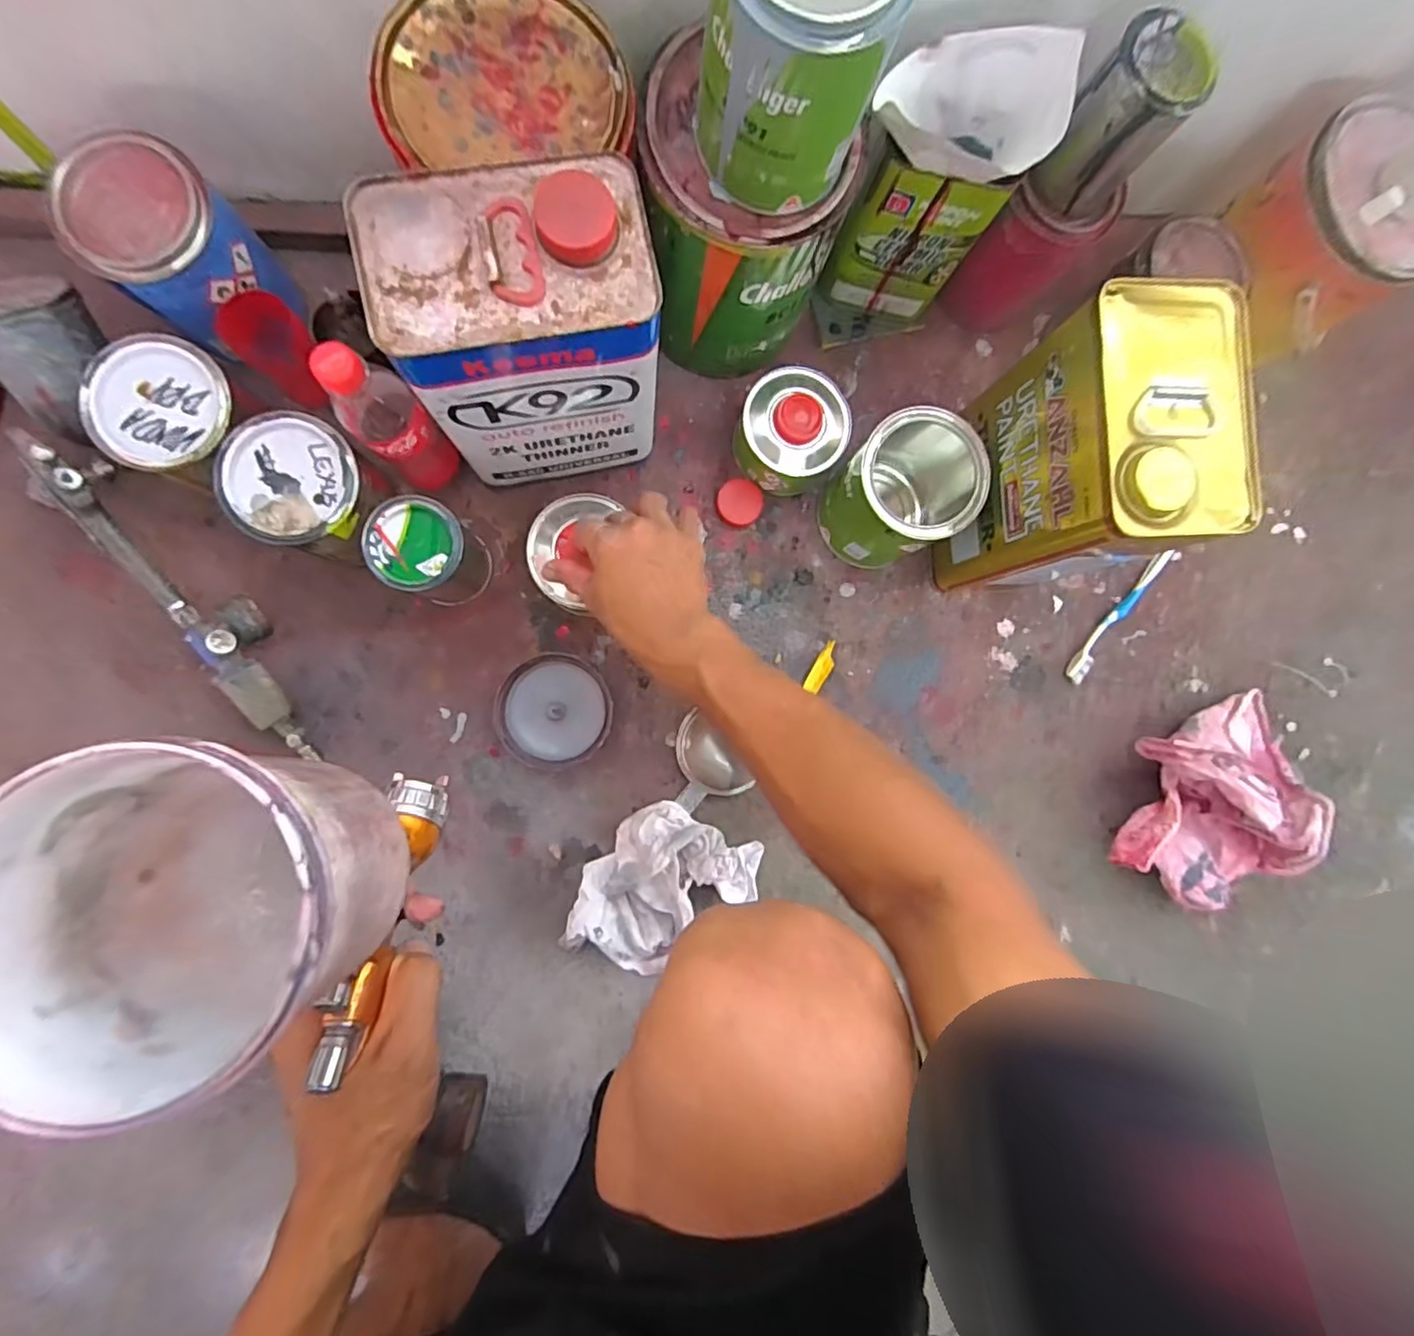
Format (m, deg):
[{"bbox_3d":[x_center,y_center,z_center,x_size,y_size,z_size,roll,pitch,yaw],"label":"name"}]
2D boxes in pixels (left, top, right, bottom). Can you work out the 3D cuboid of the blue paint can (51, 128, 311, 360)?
[{"bbox_3d":[-0.418,-0.325,0.497,0.103,0.125,0.102,0,90,-5],"label":"blue paint can"}]

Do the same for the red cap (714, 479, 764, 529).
[{"bbox_3d":[0.032,-0.163,0.619,0.046,0.014,0.045,0,90,-5],"label":"red cap"}]

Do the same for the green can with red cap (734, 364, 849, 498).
[{"bbox_3d":[0.080,-0.227,0.599,0.097,0.077,0.100,0,90,-5],"label":"green can with red cap"}]

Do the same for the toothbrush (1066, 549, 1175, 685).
[{"bbox_3d":[0.437,-0.058,0.660,0.019,0.015,0.178,40,86,-4],"label":"toothbrush"}]

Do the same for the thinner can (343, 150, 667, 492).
[{"bbox_3d":[-0.125,-0.237,0.461,0.166,0.216,0.114,-11,91,-5],"label":"thinner can"}]

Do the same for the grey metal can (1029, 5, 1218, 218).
[{"bbox_3d":[0.317,-0.416,0.476,0.069,0.107,0.063,0,90,-5],"label":"grey metal can"}]

